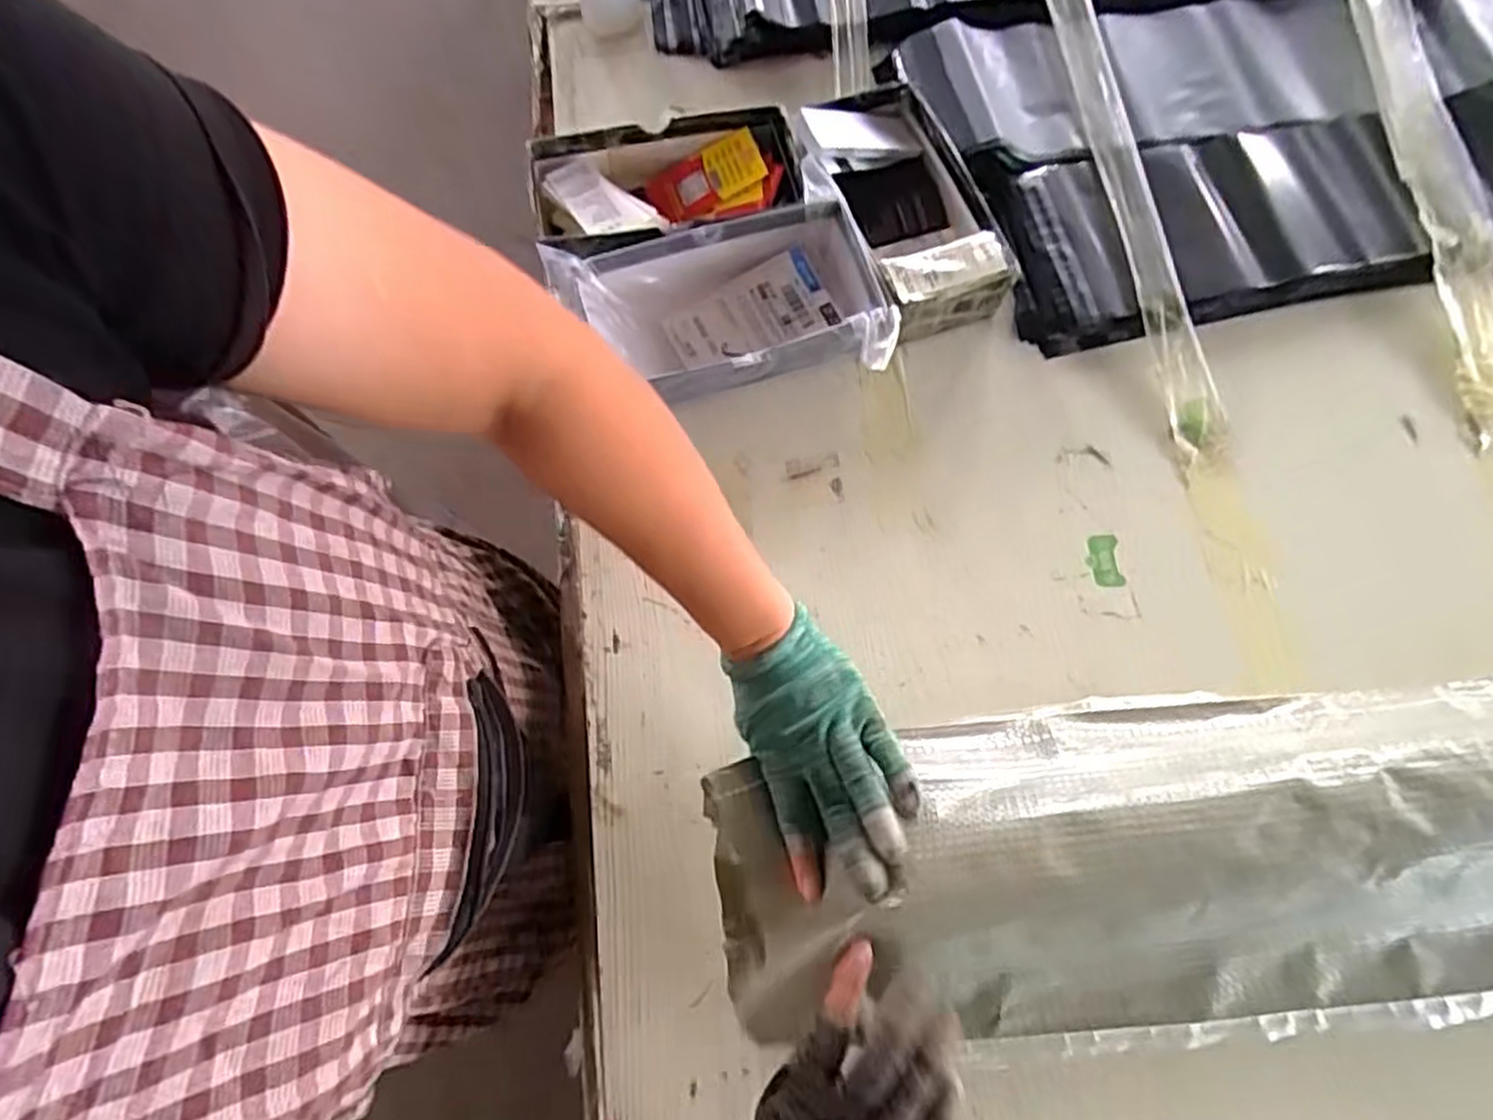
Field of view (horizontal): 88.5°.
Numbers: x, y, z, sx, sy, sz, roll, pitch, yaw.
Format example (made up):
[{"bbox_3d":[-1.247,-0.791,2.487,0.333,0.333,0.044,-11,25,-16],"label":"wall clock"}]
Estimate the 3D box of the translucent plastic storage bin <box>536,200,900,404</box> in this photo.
[{"bbox_3d":[-0.015,-0.187,0.616,0.242,0.091,0.142,-12,72,-2],"label":"translucent plastic storage bin"}]

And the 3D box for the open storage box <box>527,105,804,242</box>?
[{"bbox_3d":[-0.069,-0.310,0.649,0.225,0.061,0.121,-8,72,0],"label":"open storage box"}]

